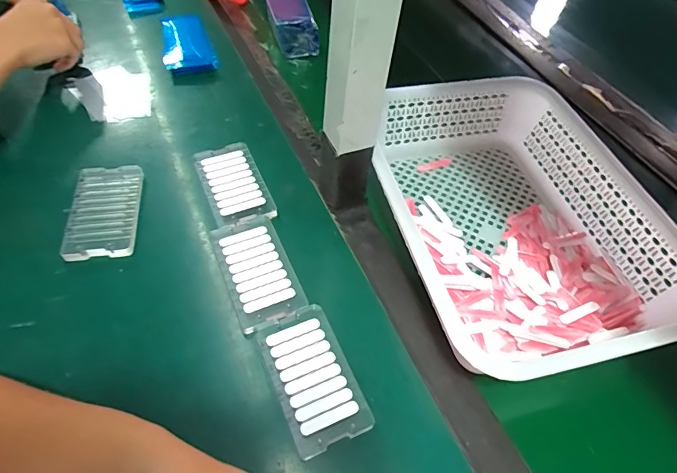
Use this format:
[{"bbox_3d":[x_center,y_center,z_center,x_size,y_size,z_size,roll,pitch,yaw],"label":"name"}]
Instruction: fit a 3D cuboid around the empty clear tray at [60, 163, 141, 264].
[{"bbox_3d":[-0.255,-0.028,0.488,0.068,0.015,0.117,-2,54,-8],"label":"empty clear tray"}]

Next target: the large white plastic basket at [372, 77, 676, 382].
[{"bbox_3d":[0.181,-0.026,0.484,0.258,0.080,0.356,-8,55,-12],"label":"large white plastic basket"}]

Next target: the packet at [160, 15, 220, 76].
[{"bbox_3d":[-0.235,-0.297,0.674,0.072,0.022,0.141,-18,57,-18],"label":"packet"}]

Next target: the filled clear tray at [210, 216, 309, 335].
[{"bbox_3d":[-0.084,0.035,0.457,0.066,0.013,0.122,-19,57,-19],"label":"filled clear tray"}]

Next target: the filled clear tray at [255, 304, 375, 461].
[{"bbox_3d":[-0.024,0.123,0.396,0.067,0.011,0.120,-18,57,-18],"label":"filled clear tray"}]

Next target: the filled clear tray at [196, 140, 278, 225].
[{"bbox_3d":[-0.122,-0.061,0.521,0.065,0.016,0.118,-19,58,-19],"label":"filled clear tray"}]

